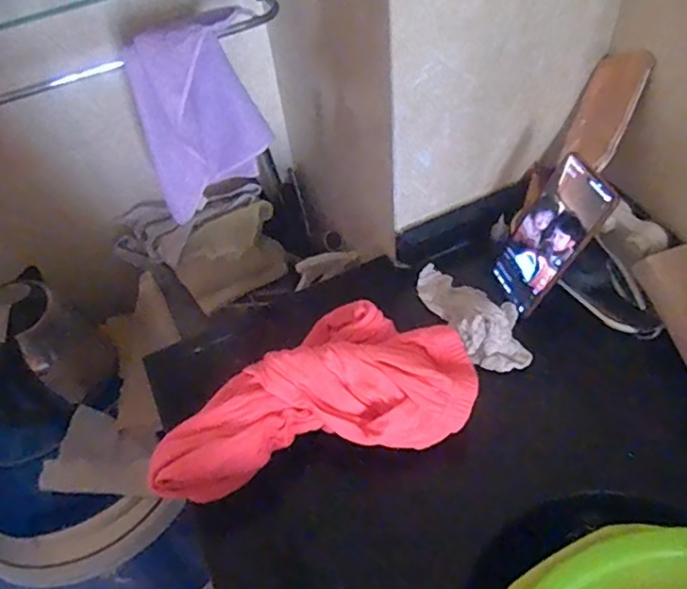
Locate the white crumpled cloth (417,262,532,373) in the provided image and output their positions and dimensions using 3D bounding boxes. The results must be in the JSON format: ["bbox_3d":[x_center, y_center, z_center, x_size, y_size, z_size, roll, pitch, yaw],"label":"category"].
[{"bbox_3d":[0.135,0.016,0.609,0.077,0.046,0.151,-22,53,-11],"label":"white crumpled cloth"}]

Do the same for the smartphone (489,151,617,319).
[{"bbox_3d":[0.205,-0.055,0.588,0.012,0.160,0.081,2,45,-28],"label":"smartphone"}]

